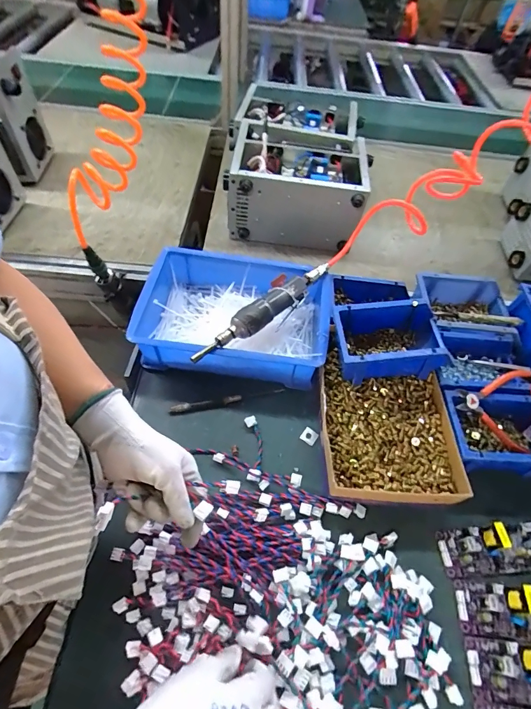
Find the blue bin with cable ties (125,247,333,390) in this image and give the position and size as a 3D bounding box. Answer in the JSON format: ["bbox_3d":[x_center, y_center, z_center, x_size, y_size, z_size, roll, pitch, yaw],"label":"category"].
[{"bbox_3d":[-0.048,-0.061,0.607,0.294,0.093,0.210,7,55,0],"label":"blue bin with cable ties"}]

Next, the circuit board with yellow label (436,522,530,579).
[{"bbox_3d":[0.290,0.240,0.453,0.135,0.032,0.051,-2,56,-6],"label":"circuit board with yellow label"}]

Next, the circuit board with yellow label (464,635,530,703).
[{"bbox_3d":[0.290,0.334,0.382,0.135,0.030,0.051,7,55,1],"label":"circuit board with yellow label"}]

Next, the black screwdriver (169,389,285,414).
[{"bbox_3d":[-0.058,0.073,0.565,0.173,0.009,0.015,-7,57,-9],"label":"black screwdriver"}]

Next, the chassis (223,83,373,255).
[{"bbox_3d":[0.071,-0.437,0.855,0.291,0.150,0.389,3,56,-2],"label":"chassis"}]

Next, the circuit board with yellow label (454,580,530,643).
[{"bbox_3d":[0.290,0.292,0.414,0.125,0.029,0.054,6,55,0],"label":"circuit board with yellow label"}]

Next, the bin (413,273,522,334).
[{"bbox_3d":[0.350,-0.072,0.644,0.176,0.071,0.137,7,55,0],"label":"bin"}]

